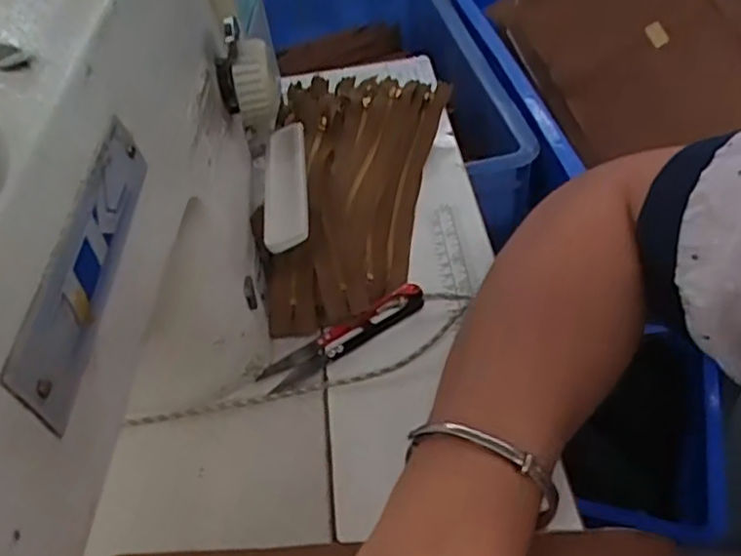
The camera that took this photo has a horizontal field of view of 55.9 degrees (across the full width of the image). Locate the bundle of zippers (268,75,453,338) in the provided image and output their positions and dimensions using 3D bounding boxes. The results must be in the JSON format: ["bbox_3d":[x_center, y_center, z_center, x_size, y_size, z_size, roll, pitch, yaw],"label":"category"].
[{"bbox_3d":[-0.016,-0.067,0.488,0.120,0.034,0.251,0,44,10],"label":"bundle of zippers"}]

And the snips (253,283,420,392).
[{"bbox_3d":[-0.014,0.032,0.398,0.101,0.016,0.022,-28,47,-19],"label":"snips"}]

